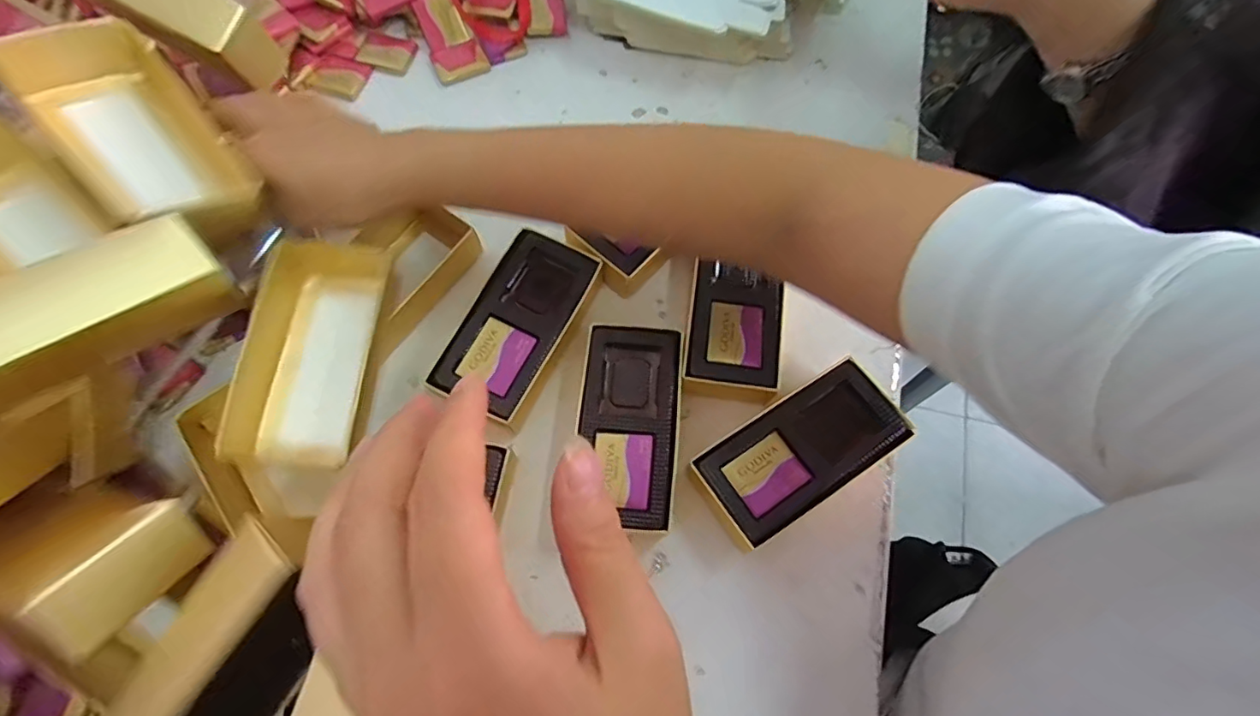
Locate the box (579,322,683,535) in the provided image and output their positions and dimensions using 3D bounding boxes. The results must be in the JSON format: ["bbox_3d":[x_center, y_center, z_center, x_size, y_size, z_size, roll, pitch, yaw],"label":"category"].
[{"bbox_3d":[-0.001,0.039,0.312,0.055,0.033,0.112,7,70,1],"label":"box"}]

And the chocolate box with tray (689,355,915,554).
[{"bbox_3d":[0.094,0.054,0.310,0.117,0.034,0.055,-31,74,-12],"label":"chocolate box with tray"}]

